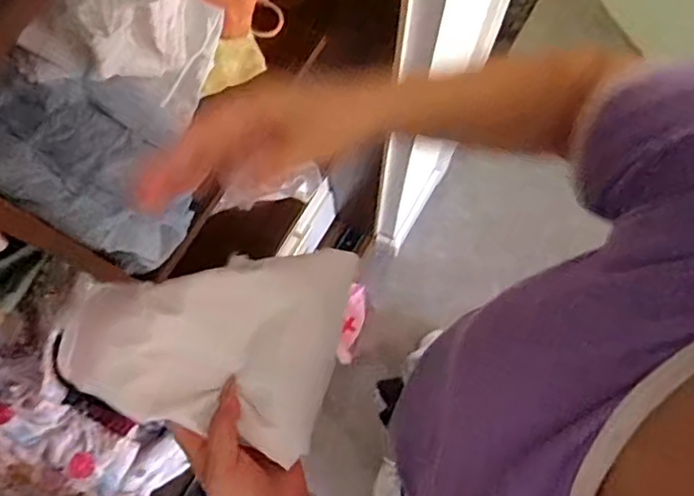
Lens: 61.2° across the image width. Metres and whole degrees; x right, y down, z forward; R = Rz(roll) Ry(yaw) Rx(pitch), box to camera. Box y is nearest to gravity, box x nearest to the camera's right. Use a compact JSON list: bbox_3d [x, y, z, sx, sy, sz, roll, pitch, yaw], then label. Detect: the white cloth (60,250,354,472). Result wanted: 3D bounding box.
[{"bbox_3d":[-0.090,0.050,0.401,0.172,0.031,0.144,20,80,-11],"label":"white cloth"}]

